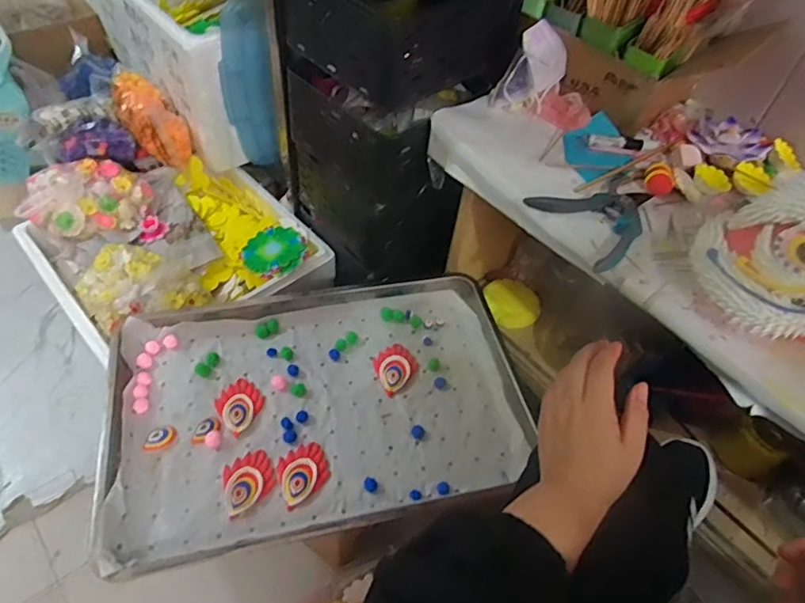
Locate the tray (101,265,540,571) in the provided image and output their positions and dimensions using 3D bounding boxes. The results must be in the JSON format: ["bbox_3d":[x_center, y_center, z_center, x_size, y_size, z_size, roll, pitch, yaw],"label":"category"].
[{"bbox_3d":[-0.119,0.141,0.836,0.595,0.058,0.420,-8,53,-12],"label":"tray"}]

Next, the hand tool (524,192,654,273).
[{"bbox_3d":[0.281,-0.112,0.739,0.179,0.022,0.139,-20,56,-20],"label":"hand tool"}]

